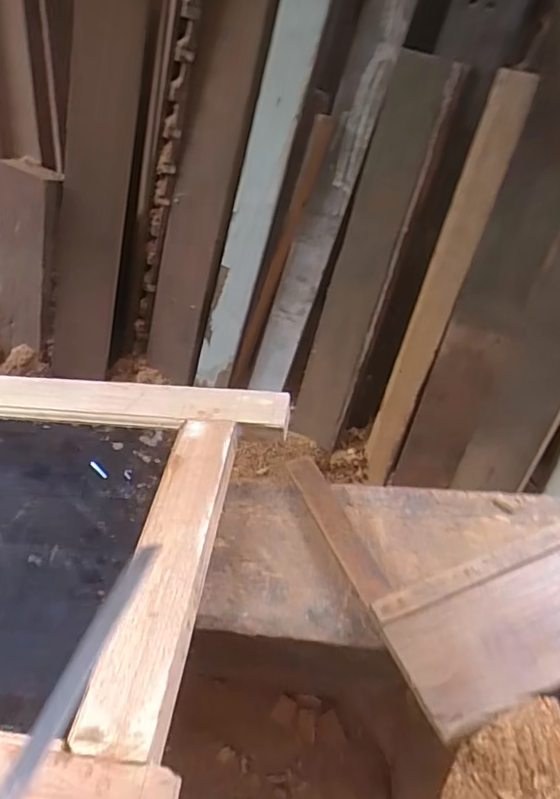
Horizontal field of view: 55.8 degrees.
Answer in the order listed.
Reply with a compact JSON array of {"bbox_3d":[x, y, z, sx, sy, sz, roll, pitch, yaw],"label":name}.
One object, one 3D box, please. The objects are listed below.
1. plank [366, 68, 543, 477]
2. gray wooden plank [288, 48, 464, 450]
[{"bbox_3d":[0.283,-0.170,0.985,0.072,0.757,0.033,31,30,31],"label":"plank"},{"bbox_3d":[0.156,-0.235,1.024,0.053,0.739,0.106,-15,40,-44],"label":"gray wooden plank"}]

